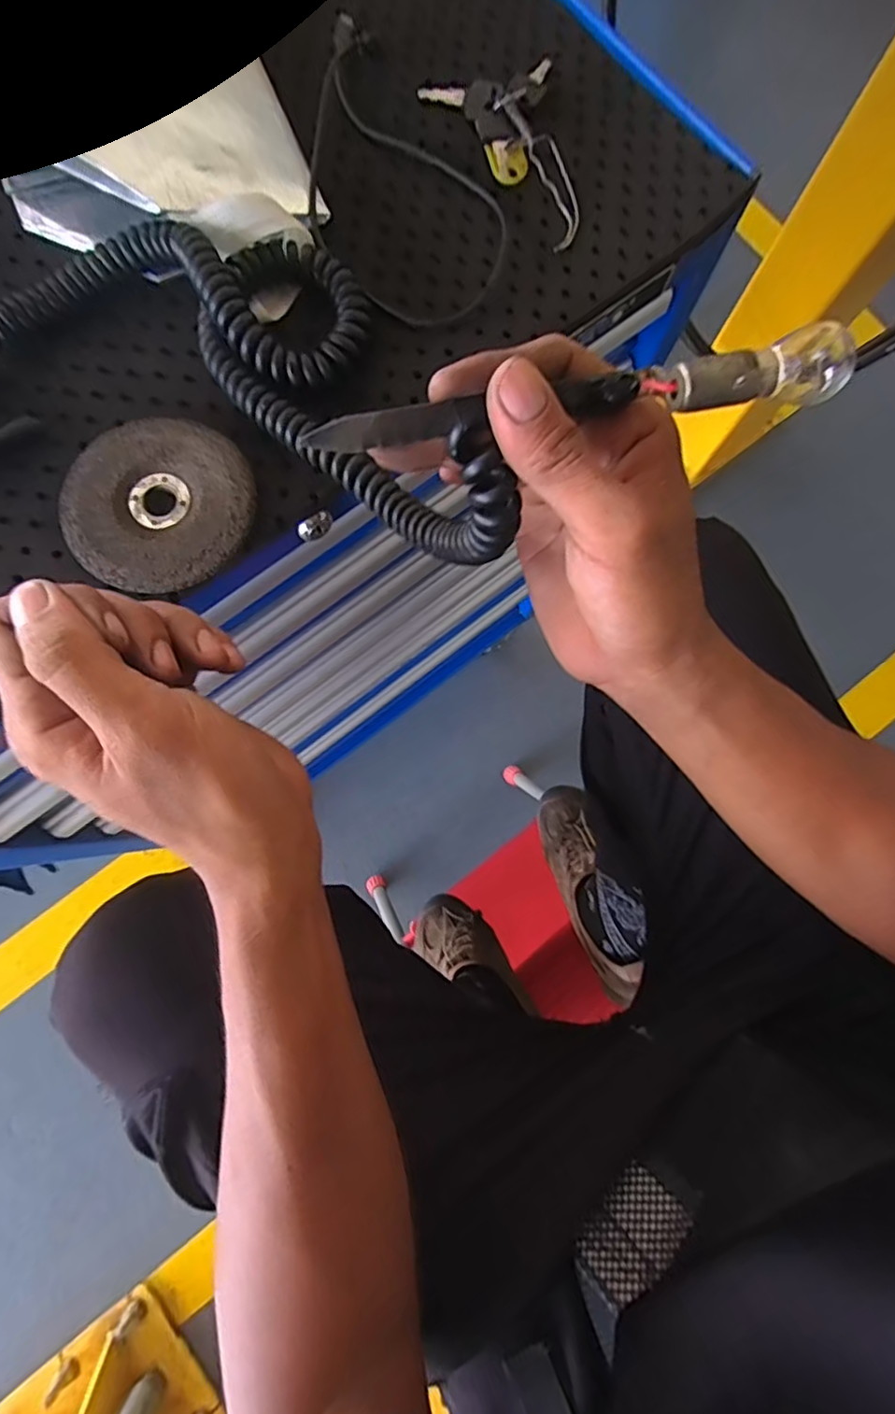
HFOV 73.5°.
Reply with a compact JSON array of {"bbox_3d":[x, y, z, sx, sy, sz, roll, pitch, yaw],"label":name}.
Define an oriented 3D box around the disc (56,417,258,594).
[{"bbox_3d":[-0.152,-0.106,0.315,0.098,0.012,0.094,0,78,-1],"label":"disc"}]

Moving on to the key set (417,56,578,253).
[{"bbox_3d":[0.032,-0.335,0.356,0.080,0.017,0.127,-6,78,-3],"label":"key set"}]

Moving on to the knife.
[{"bbox_3d":[0.010,-0.100,0.206,0.115,0.011,0.011,-12,79,-7],"label":"knife"}]

